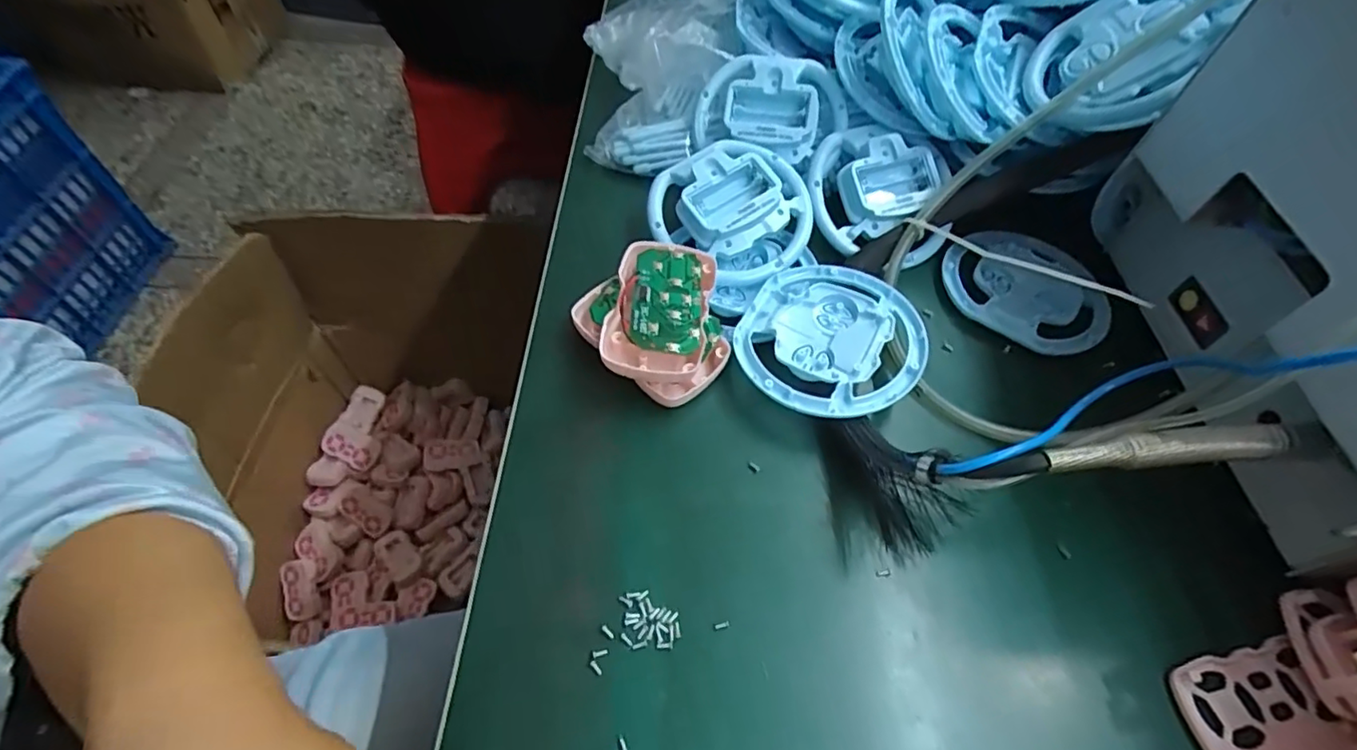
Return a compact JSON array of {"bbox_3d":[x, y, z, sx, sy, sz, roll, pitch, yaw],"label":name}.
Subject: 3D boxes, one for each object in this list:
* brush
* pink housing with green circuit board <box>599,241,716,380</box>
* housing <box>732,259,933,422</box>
[{"bbox_3d":[0.164,0.038,0.278,0.185,0.034,0.064,-15,50,17],"label":"brush"},{"bbox_3d":[-0.010,-0.038,0.333,0.053,0.019,0.090,9,57,3],"label":"pink housing with green circuit board"},{"bbox_3d":[0.088,-0.023,0.343,0.098,0.017,0.105,1,57,-2],"label":"housing"}]

